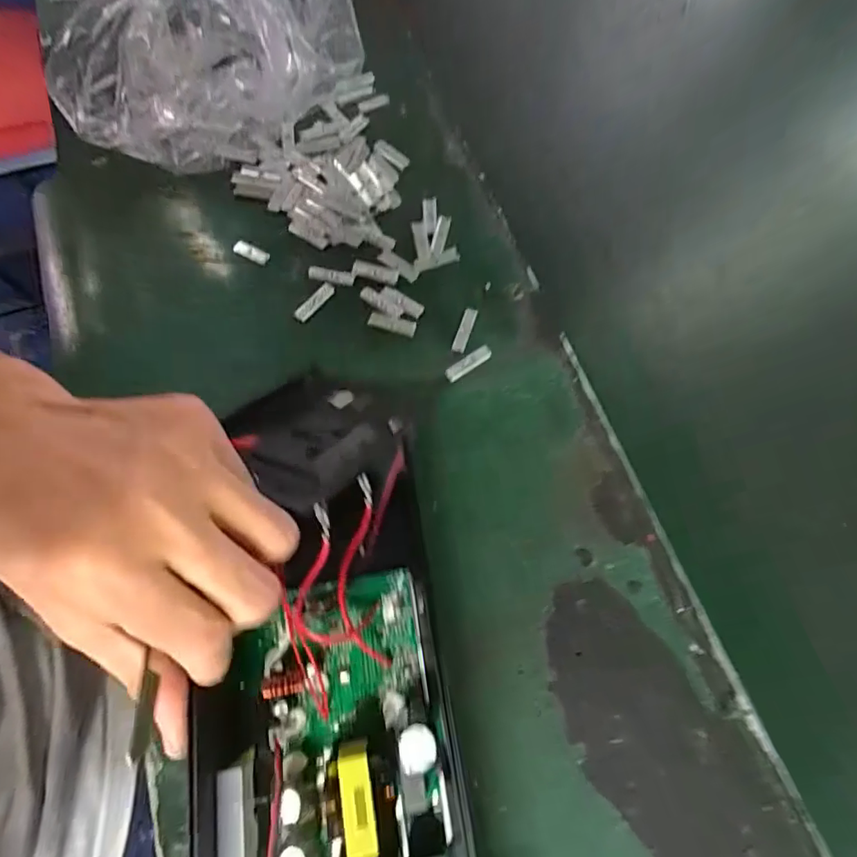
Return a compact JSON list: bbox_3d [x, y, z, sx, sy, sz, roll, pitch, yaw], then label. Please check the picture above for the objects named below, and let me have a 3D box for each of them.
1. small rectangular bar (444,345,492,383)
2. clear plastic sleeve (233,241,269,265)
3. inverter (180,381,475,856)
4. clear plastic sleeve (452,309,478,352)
[{"bbox_3d":[0.025,-0.040,0.297,0.033,0.004,0.009,-34,75,-12],"label":"small rectangular bar"},{"bbox_3d":[-0.117,-0.116,0.324,0.024,0.005,0.009,23,72,7],"label":"clear plastic sleeve"},{"bbox_3d":[-0.039,0.120,0.209,0.105,0.080,0.318,-5,64,-3],"label":"inverter"},{"bbox_3d":[0.022,-0.061,0.304,0.008,0.004,0.031,18,71,5],"label":"clear plastic sleeve"}]

